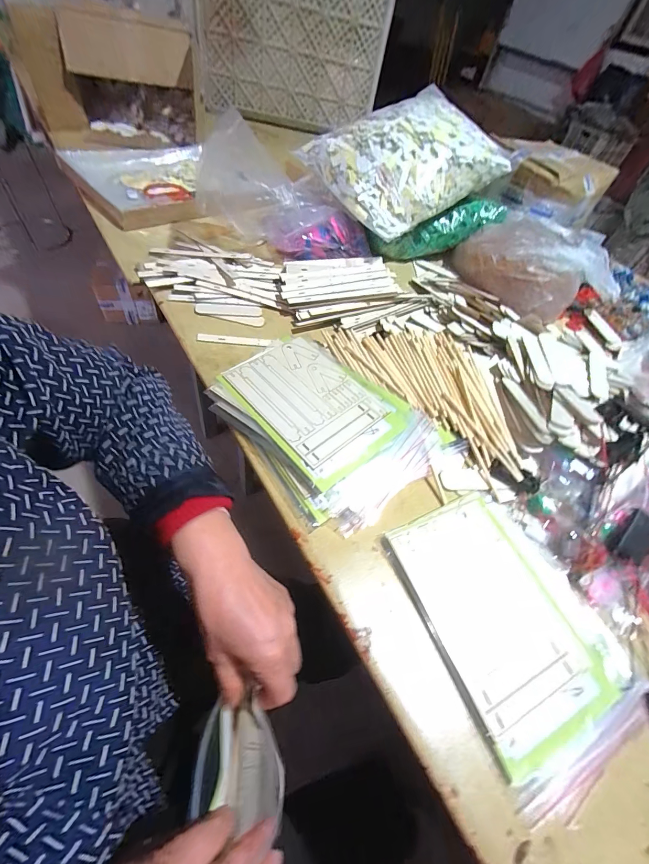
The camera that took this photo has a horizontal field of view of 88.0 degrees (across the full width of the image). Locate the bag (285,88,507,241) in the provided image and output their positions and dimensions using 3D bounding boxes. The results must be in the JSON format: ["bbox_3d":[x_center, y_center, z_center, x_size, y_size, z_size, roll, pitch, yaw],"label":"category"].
[{"bbox_3d":[0.162,-0.532,0.647,0.330,0.068,0.235,-33,95,-4],"label":"bag"}]

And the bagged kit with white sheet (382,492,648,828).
[{"bbox_3d":[0.190,0.188,0.338,0.175,0.027,0.245,-18,61,-15],"label":"bagged kit with white sheet"}]

